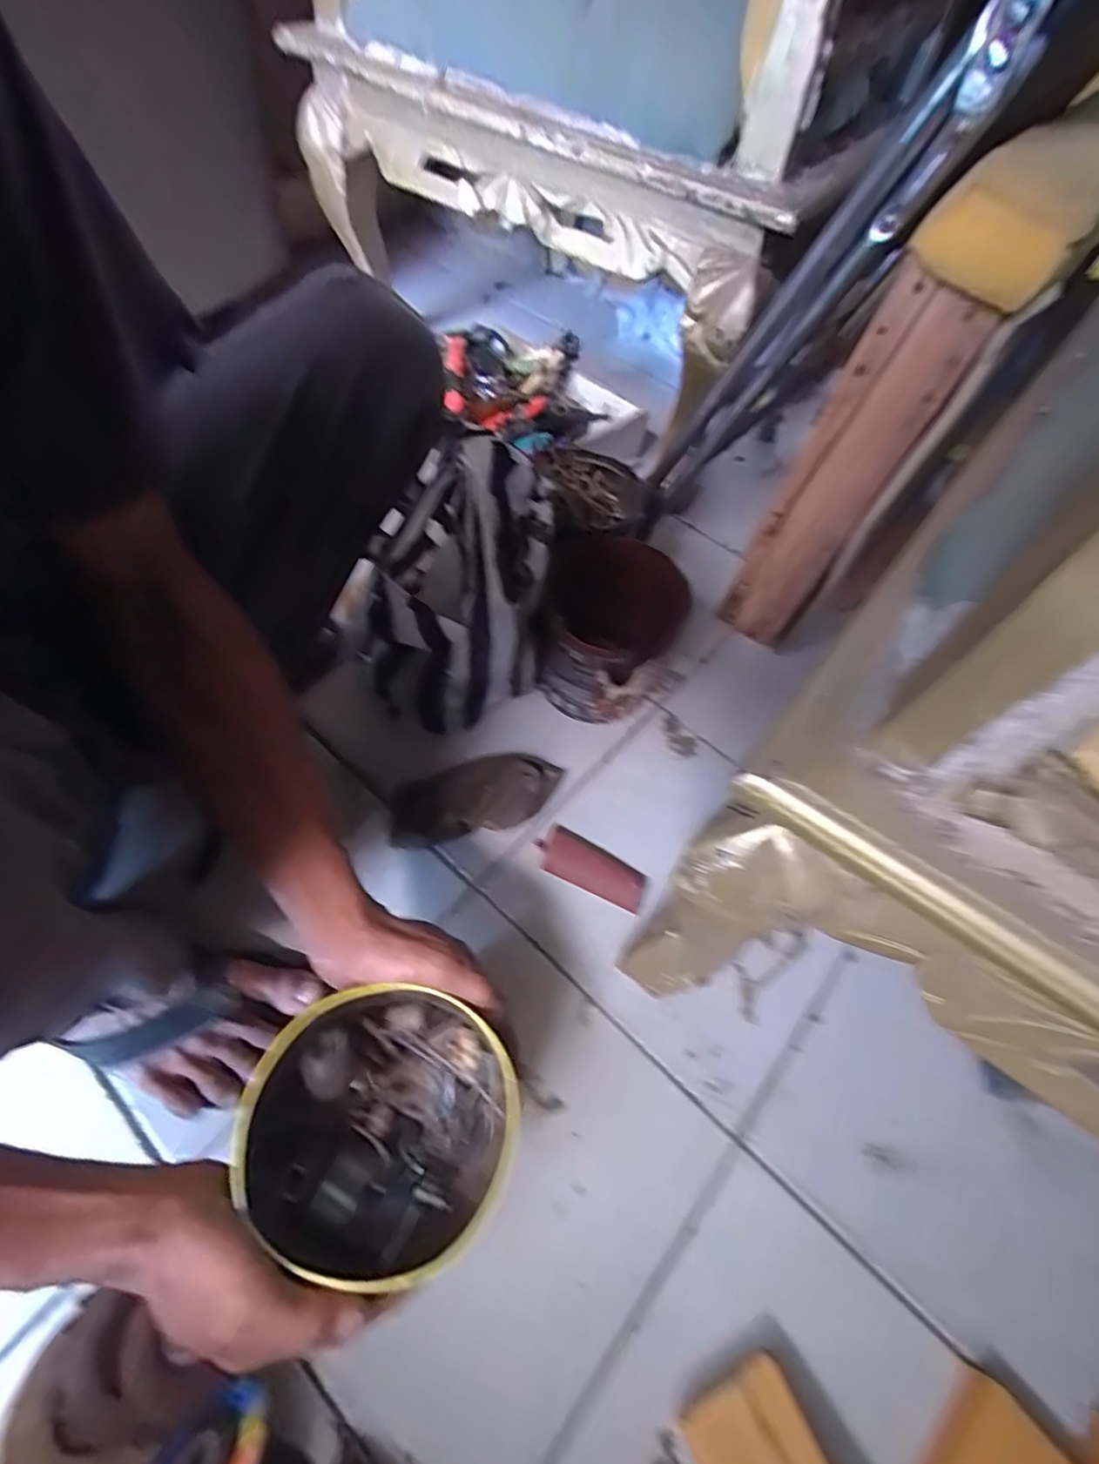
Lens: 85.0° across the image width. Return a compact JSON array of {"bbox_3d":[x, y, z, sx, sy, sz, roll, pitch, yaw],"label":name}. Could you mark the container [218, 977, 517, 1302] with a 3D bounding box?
[{"bbox_3d":[-0.103,0.245,0.383,0.160,0.097,0.150,2,58,-3],"label":"container"}]

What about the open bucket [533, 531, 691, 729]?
[{"bbox_3d":[0.060,-0.096,0.647,0.133,0.161,0.147,24,59,10],"label":"open bucket"}]

